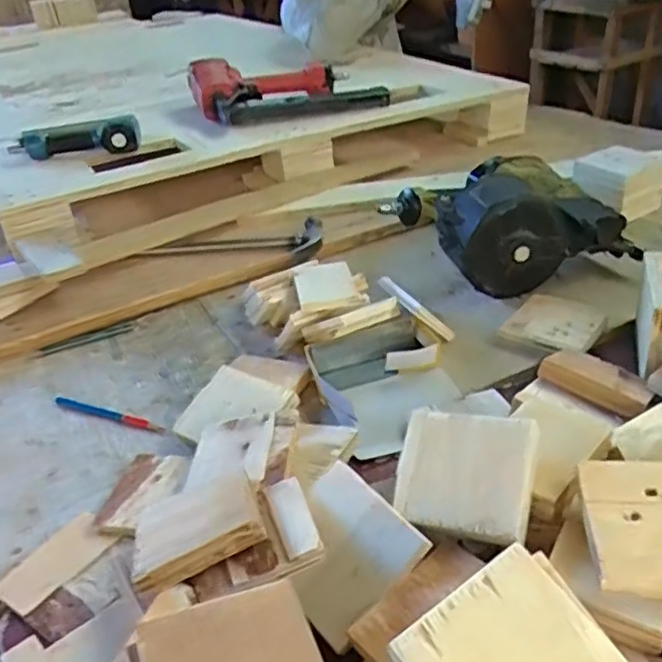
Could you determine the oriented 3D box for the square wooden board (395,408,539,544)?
[{"bbox_3d":[0.089,0.095,0.451,0.090,0.013,0.082,3,61,30],"label":"square wooden board"}]

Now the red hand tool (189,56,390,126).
[{"bbox_3d":[-0.075,-0.449,1.193,0.303,0.094,0.252,-19,35,-16],"label":"red hand tool"}]

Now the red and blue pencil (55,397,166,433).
[{"bbox_3d":[-0.220,0.083,0.660,0.134,0.012,0.013,10,37,20],"label":"red and blue pencil"}]

